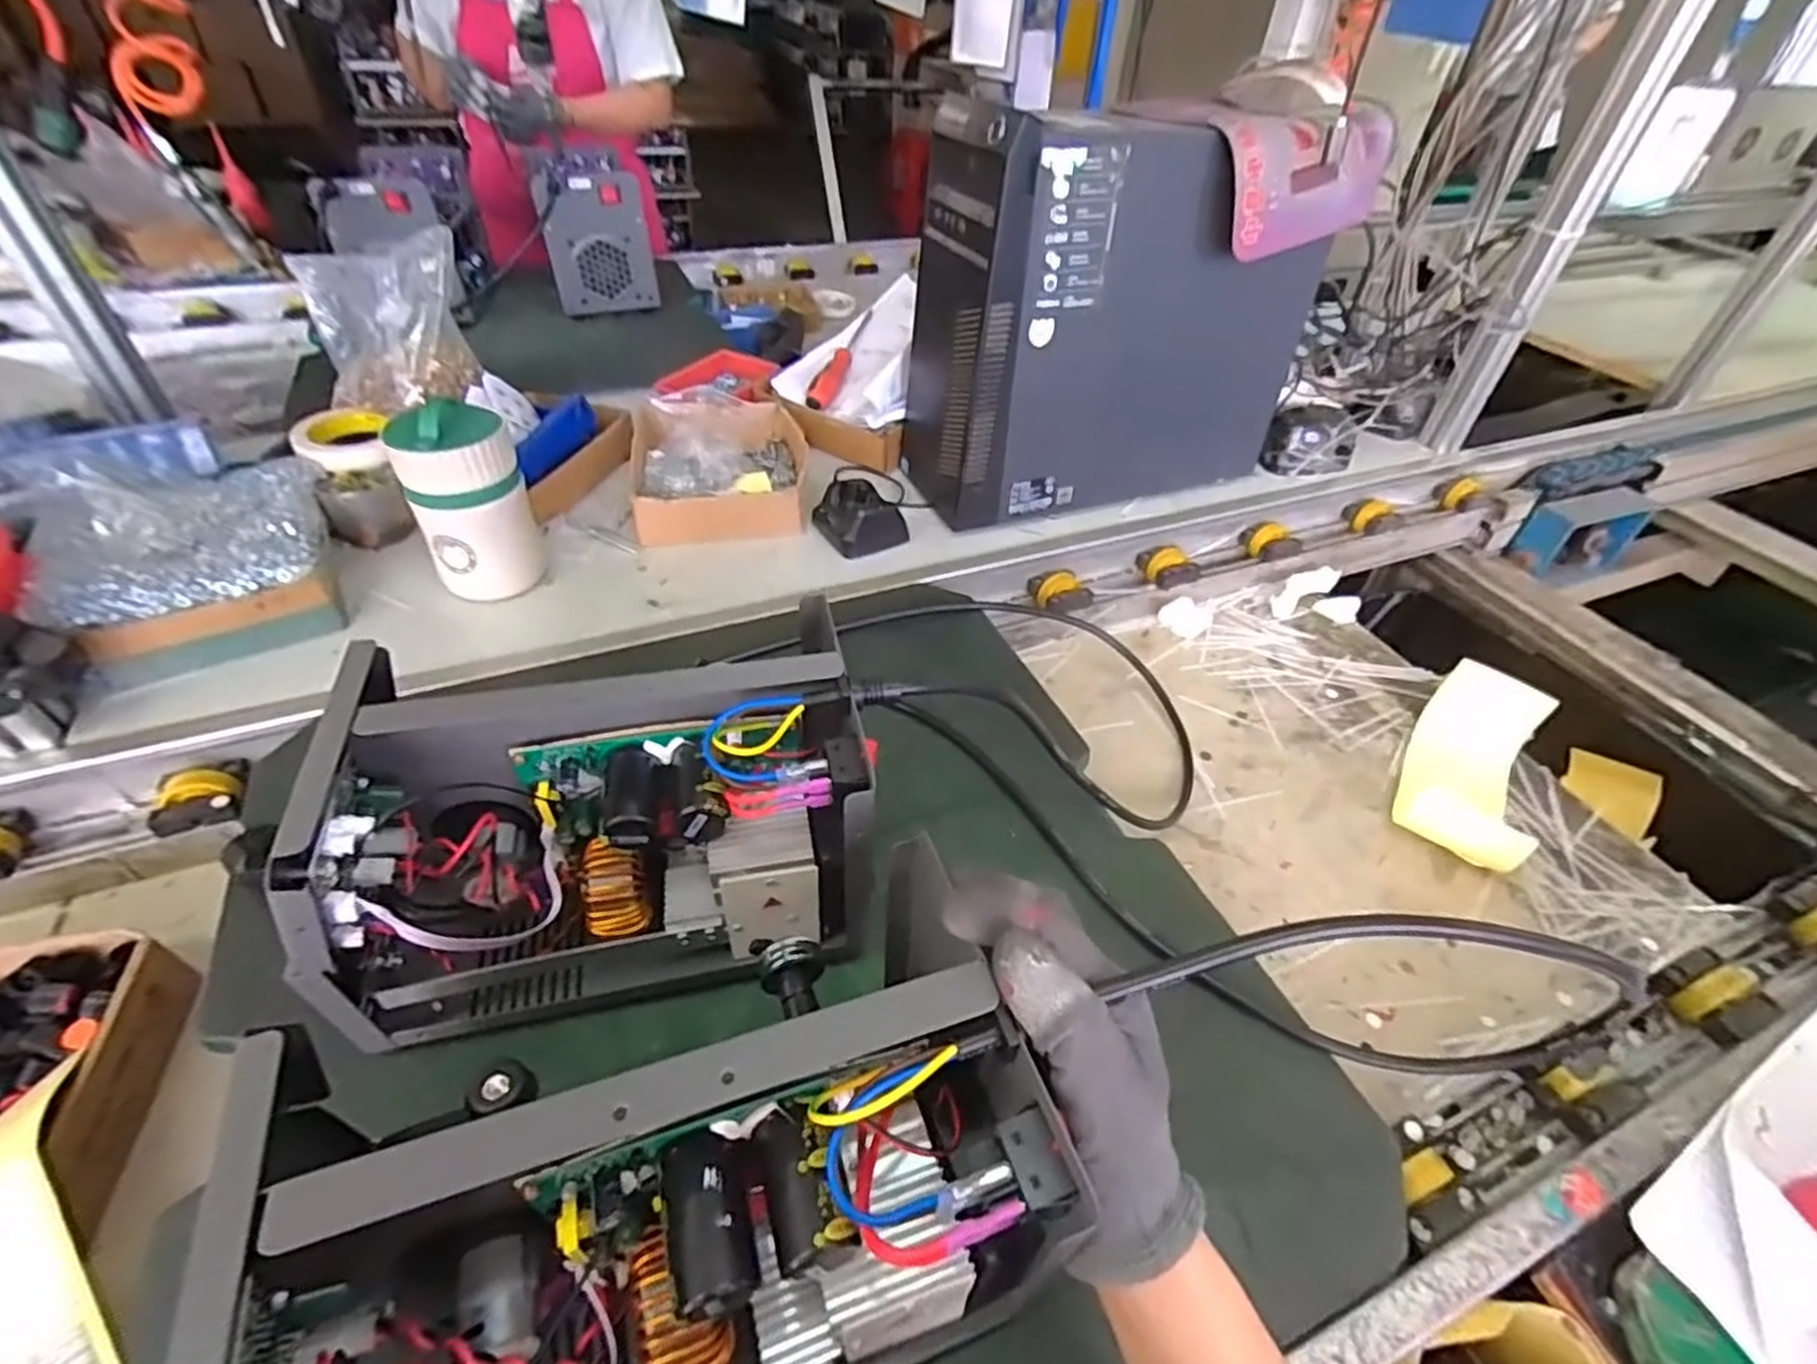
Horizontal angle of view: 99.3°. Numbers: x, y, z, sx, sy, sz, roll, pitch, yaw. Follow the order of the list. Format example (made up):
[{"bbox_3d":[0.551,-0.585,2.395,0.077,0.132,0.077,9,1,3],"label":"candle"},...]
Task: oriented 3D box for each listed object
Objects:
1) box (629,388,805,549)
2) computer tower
[{"bbox_3d":[-0.215,-0.259,0.881,0.191,0.079,0.239,-5,43,-11],"label":"box"},{"bbox_3d":[0.223,-0.379,0.844,0.405,0.374,0.181,-12,45,-18],"label":"computer tower"}]

